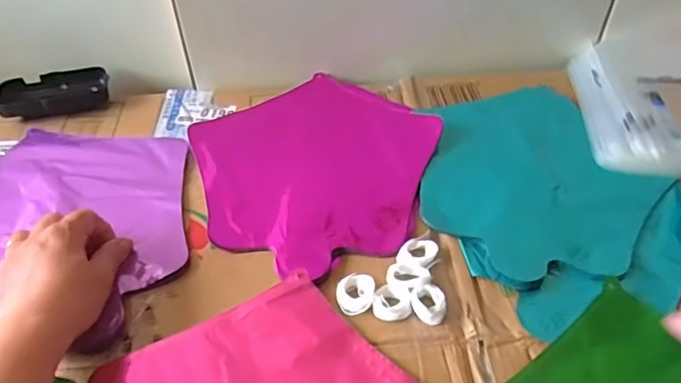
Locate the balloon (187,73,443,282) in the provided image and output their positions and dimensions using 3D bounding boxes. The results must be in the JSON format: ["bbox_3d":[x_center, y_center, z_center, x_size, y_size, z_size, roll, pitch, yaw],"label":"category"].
[{"bbox_3d":[-0.027,-0.029,0.528,0.225,0.012,0.229,0,46,0],"label":"balloon"}]

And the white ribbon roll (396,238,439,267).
[{"bbox_3d":[0.062,0.047,0.451,0.030,0.007,0.031,0,46,0],"label":"white ribbon roll"}]

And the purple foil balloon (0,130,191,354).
[{"bbox_3d":[-0.242,0.024,0.494,0.232,0.012,0.222,-1,47,1],"label":"purple foil balloon"}]

